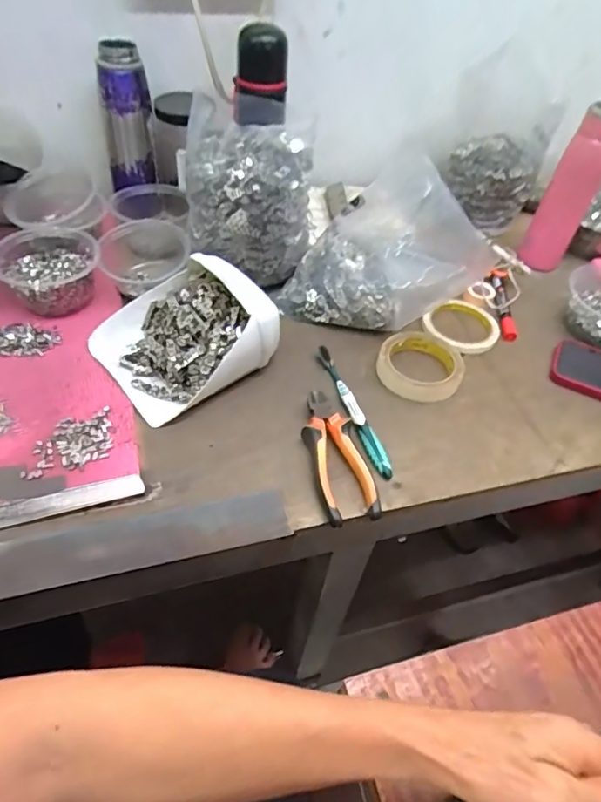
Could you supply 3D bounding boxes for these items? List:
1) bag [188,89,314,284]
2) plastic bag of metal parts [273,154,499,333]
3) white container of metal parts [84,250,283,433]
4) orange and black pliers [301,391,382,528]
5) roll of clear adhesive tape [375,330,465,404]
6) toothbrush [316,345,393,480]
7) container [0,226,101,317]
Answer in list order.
[{"bbox_3d":[-0.062,-0.240,0.639,0.147,0.157,0.114,3,49,-5],"label":"bag"},{"bbox_3d":[0.104,-0.199,0.651,0.226,0.153,0.165,14,49,5],"label":"plastic bag of metal parts"},{"bbox_3d":[-0.127,-0.078,0.572,0.176,0.072,0.157,-25,57,-26],"label":"white container of metal parts"},{"bbox_3d":[0.034,0.052,0.521,0.053,0.024,0.144,-8,52,-13],"label":"orange and black pliers"},{"bbox_3d":[0.141,-0.041,0.616,0.094,0.017,0.093,3,50,-4],"label":"roll of clear adhesive tape"},{"bbox_3d":[0.055,0.007,0.567,0.023,0.014,0.177,-15,54,-18],"label":"toothbrush"},{"bbox_3d":[-0.296,-0.151,0.619,0.110,0.052,0.107,3,47,-3],"label":"container"}]

